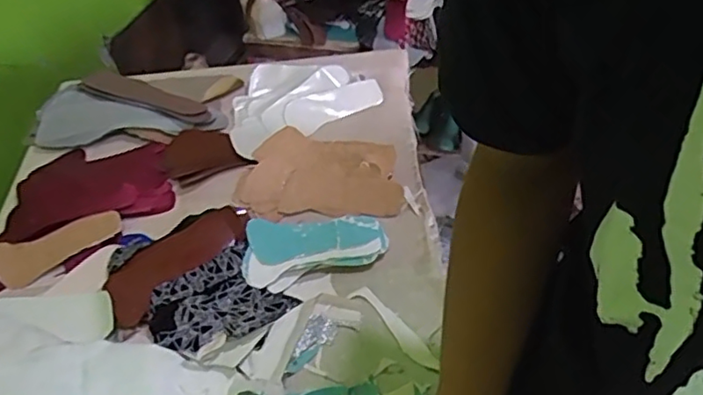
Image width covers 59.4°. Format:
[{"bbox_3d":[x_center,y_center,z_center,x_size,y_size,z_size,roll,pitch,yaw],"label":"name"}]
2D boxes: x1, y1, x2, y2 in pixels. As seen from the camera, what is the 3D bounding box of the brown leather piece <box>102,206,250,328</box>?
[{"bbox_3d":[-0.218,0.077,0.766,0.068,0.030,0.194,31,53,31],"label":"brown leather piece"}]

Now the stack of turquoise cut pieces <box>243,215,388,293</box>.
[{"bbox_3d":[-0.046,0.064,0.773,0.174,0.028,0.093,-6,44,-2],"label":"stack of turquoise cut pieces"}]

